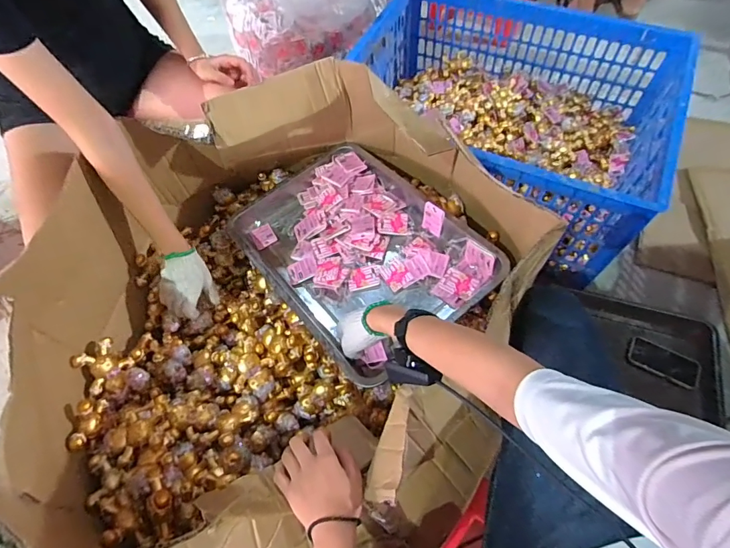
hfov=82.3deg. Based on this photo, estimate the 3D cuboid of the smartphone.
[{"bbox_3d":[0.757,0.224,1.060,0.154,0.007,0.076,26,91,28],"label":"smartphone"}]

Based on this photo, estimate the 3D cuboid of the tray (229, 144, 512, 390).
[{"bbox_3d":[-0.015,-0.056,0.795,0.335,0.067,0.475,-39,61,-12],"label":"tray"}]

